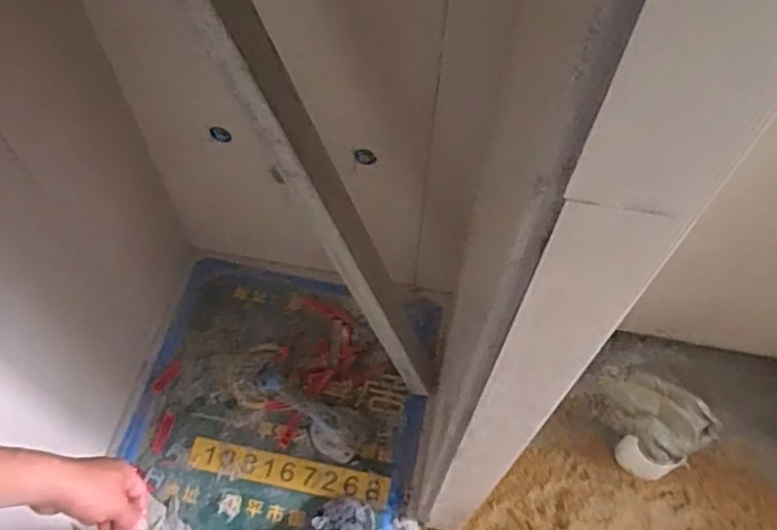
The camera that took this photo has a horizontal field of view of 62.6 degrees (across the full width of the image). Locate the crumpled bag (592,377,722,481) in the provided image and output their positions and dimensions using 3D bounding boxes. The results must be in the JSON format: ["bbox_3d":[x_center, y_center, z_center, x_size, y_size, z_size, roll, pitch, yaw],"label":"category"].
[{"bbox_3d":[0.569,0.322,1.392,0.149,0.206,0.240,-15,61,-10],"label":"crumpled bag"}]

